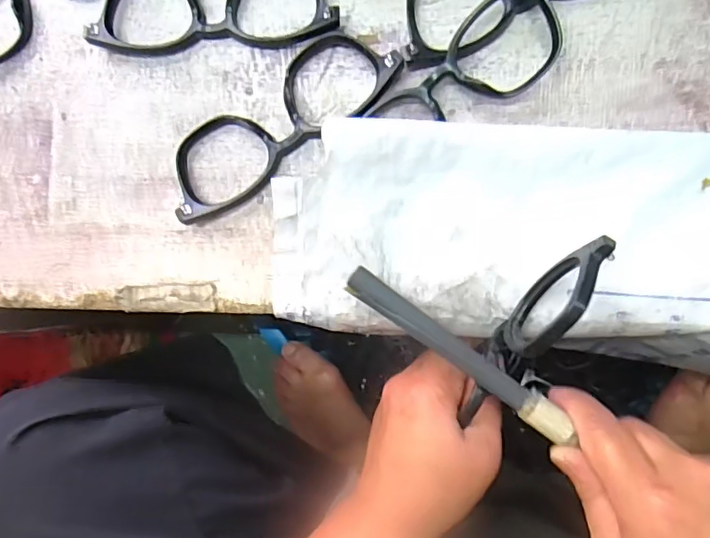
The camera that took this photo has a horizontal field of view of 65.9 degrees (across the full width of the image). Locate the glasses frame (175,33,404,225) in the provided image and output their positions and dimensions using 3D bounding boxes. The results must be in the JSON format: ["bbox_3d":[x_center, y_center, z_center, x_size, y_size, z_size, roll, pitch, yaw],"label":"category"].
[{"bbox_3d":[-0.043,-0.081,0.293,0.138,0.013,0.054,-32,83,5],"label":"glasses frame"}]

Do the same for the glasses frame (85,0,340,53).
[{"bbox_3d":[-0.079,-0.149,0.302,0.140,0.012,0.051,1,87,8],"label":"glasses frame"}]

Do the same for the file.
[{"bbox_3d":[0.049,0.040,0.265,0.123,0.006,0.014,36,92,10],"label":"file"}]

